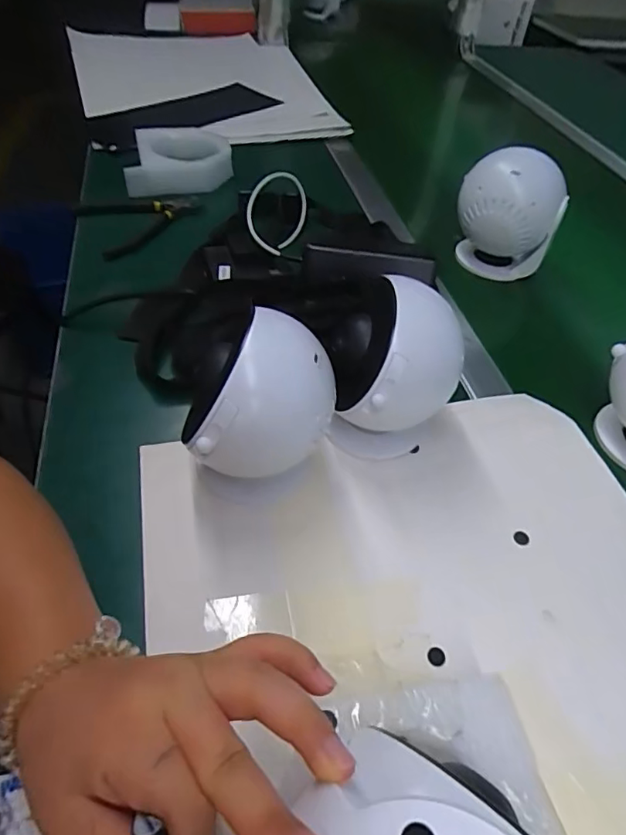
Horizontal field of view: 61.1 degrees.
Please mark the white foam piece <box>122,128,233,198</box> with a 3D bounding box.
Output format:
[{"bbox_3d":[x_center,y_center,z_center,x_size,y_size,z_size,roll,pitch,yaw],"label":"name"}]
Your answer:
[{"bbox_3d":[-0.183,-0.344,0.709,0.138,0.042,0.127,-12,50,-16],"label":"white foam piece"}]

